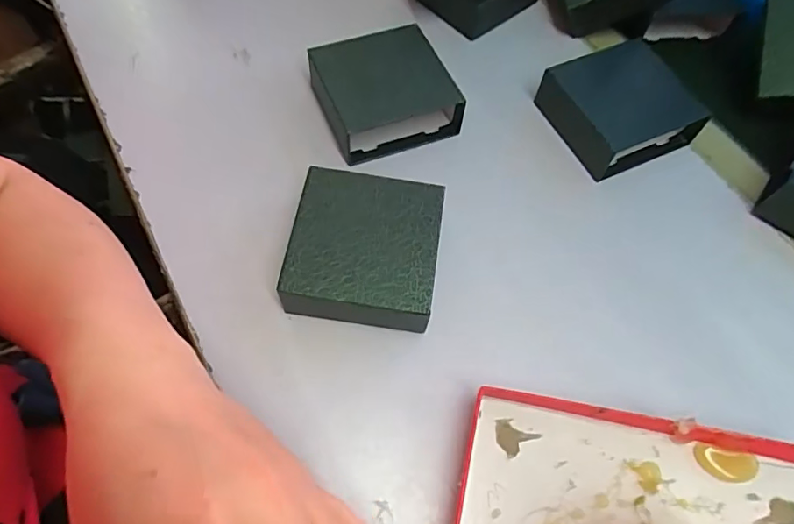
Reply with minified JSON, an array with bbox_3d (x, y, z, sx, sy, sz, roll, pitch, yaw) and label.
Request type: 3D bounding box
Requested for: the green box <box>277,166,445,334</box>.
[{"bbox_3d":[-0.019,-0.009,0.332,0.089,0.040,0.091,7,65,4],"label":"green box"}]

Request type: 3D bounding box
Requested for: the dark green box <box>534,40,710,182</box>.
[{"bbox_3d":[0.175,-0.123,0.408,0.098,0.034,0.090,-25,67,-10],"label":"dark green box"}]

